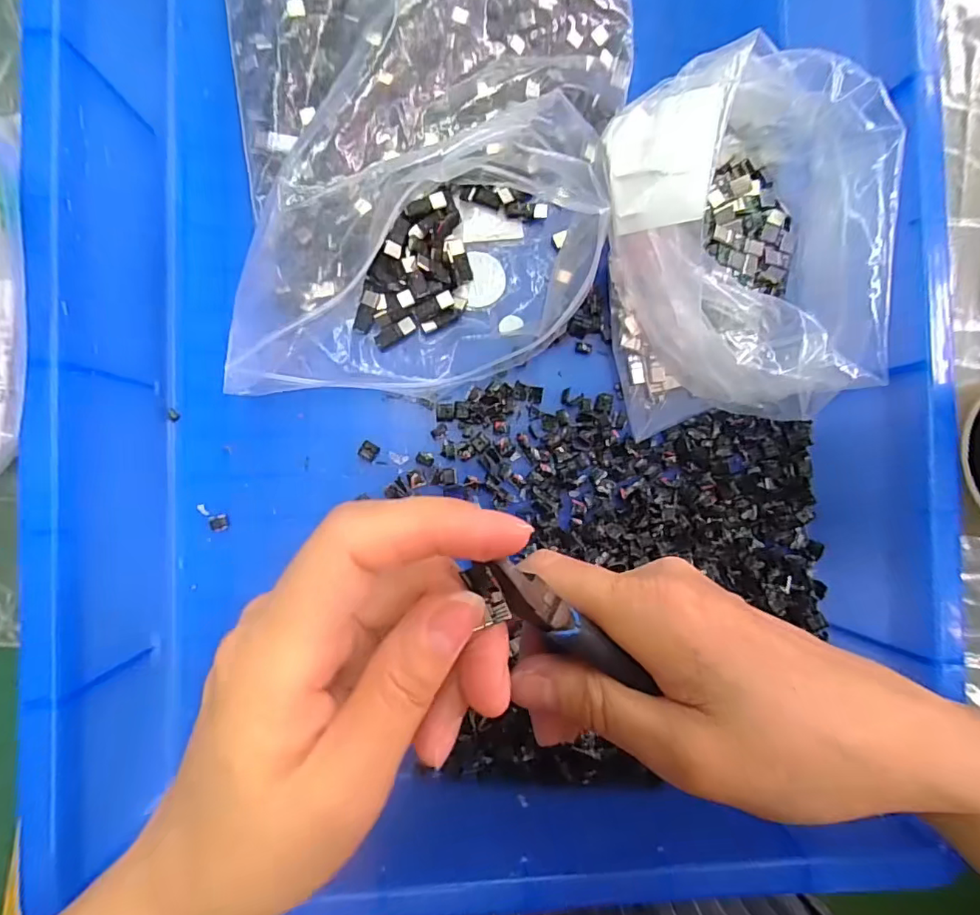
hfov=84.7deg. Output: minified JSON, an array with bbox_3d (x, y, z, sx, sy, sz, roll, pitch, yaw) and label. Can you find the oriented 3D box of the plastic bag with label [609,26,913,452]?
[{"bbox_3d":[0.111,-0.091,0.245,0.119,0.078,0.149,-6,89,-4],"label":"plastic bag with label"}]

